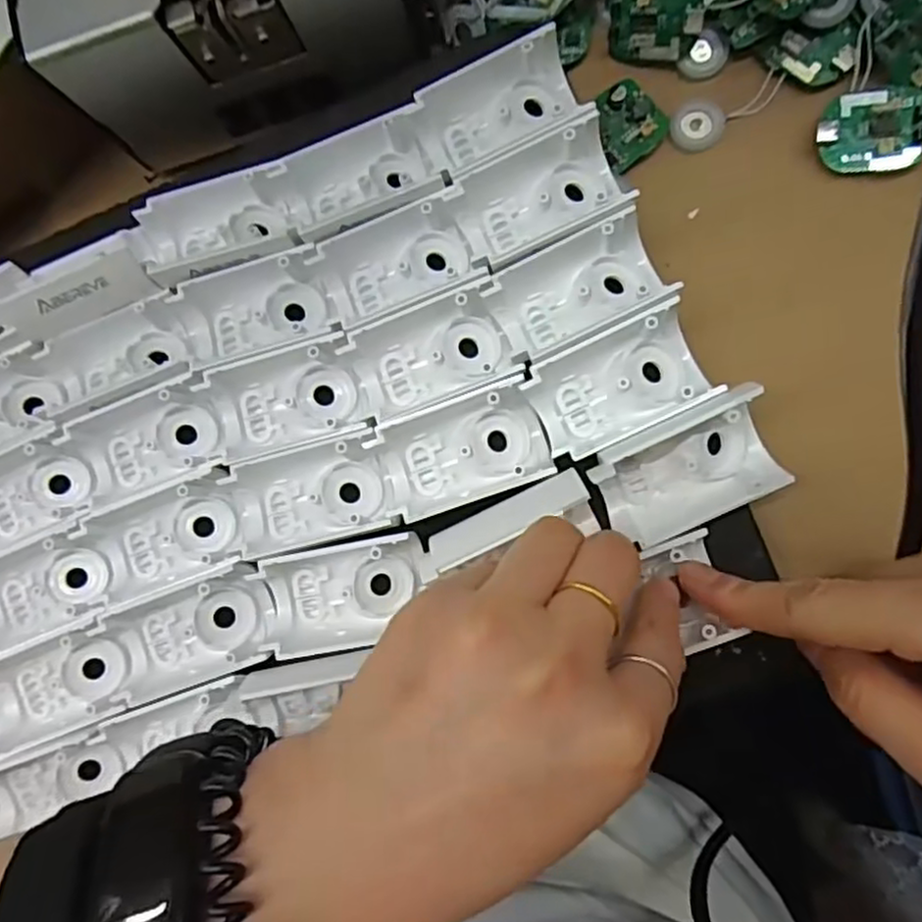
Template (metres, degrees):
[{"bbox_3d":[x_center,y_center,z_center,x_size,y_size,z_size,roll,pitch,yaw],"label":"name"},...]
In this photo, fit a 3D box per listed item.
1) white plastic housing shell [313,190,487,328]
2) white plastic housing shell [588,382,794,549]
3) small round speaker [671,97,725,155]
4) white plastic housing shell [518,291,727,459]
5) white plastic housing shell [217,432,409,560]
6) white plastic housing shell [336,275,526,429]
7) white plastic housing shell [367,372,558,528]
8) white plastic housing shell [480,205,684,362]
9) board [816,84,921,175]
[{"bbox_3d":[-0.020,-0.070,0.248,0.055,0.015,0.036,-20,82,6],"label":"white plastic housing shell"},{"bbox_3d":[0.074,0.003,0.227,0.057,0.021,0.034,-26,82,5],"label":"white plastic housing shell"},{"bbox_3d":[0.090,-0.128,0.267,0.020,0.004,0.020,-1,85,8],"label":"small round speaker"},{"bbox_3d":[0.052,-0.026,0.234,0.056,0.016,0.036,-26,82,5],"label":"white plastic housing shell"},{"bbox_3d":[-0.050,0.011,0.246,0.057,0.017,0.034,-13,83,7],"label":"white plastic housing shell"},{"bbox_3d":[-0.008,-0.037,0.244,0.053,0.017,0.037,-21,82,6],"label":"white plastic housing shell"},{"bbox_3d":[0.000,-0.003,0.240,0.057,0.016,0.034,-20,83,6],"label":"white plastic housing shell"},{"bbox_3d":[0.039,-0.058,0.239,0.056,0.015,0.035,-25,82,5],"label":"white plastic housing shell"},{"bbox_3d":[0.147,-0.120,0.254,0.034,0.009,0.030,1,85,8],"label":"board"}]

